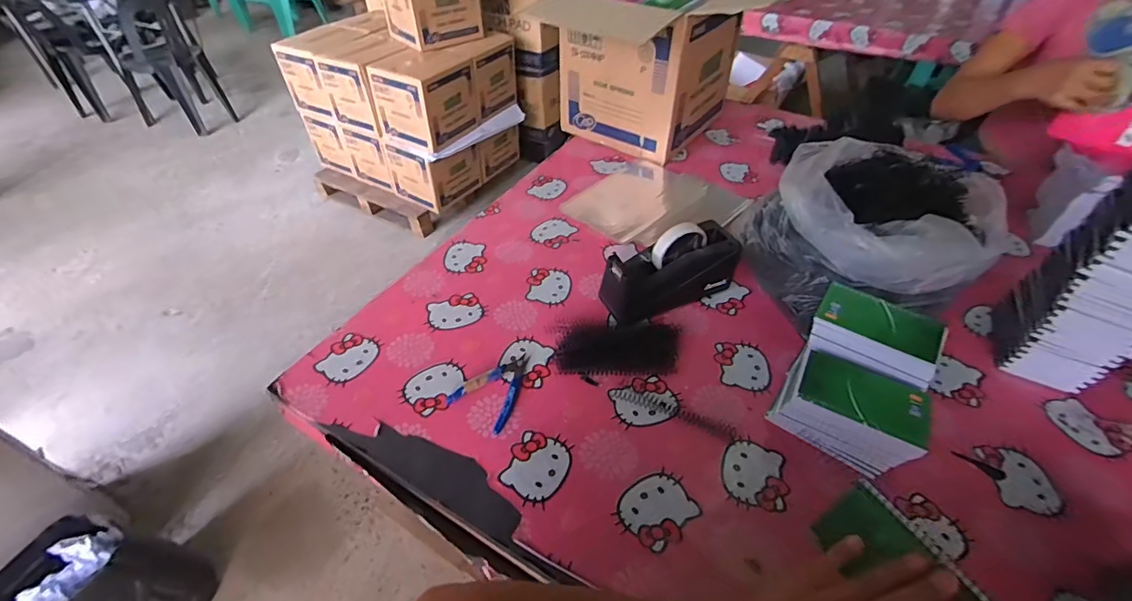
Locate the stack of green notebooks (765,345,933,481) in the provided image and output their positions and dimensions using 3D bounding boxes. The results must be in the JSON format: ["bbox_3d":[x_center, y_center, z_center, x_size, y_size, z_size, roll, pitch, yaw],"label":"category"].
[{"bbox_3d":[0.331,0.131,0.579,0.142,0.084,0.089,23,49,22],"label":"stack of green notebooks"}]

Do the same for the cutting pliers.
[{"bbox_3d":[-0.089,0.108,0.647,0.082,0.011,0.116,22,48,21],"label":"cutting pliers"}]

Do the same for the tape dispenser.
[{"bbox_3d":[0.159,-0.045,0.730,0.206,0.113,0.074,-19,47,-18],"label":"tape dispenser"}]

